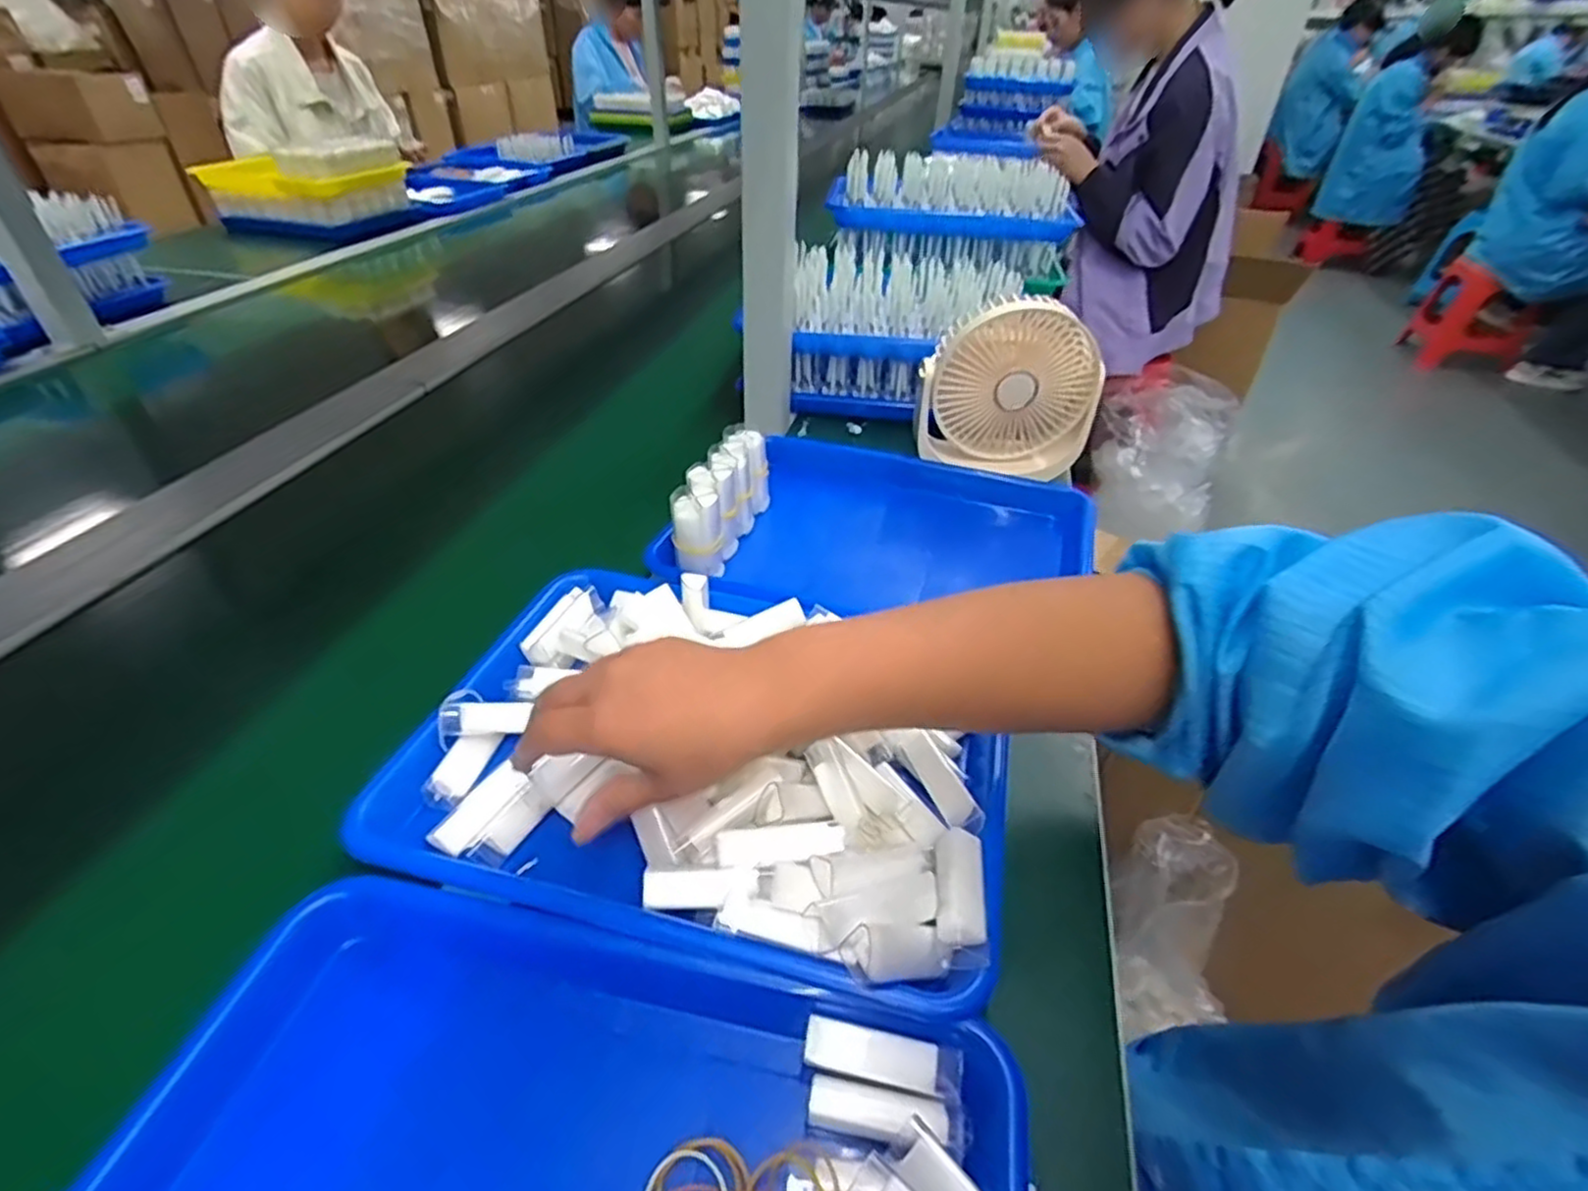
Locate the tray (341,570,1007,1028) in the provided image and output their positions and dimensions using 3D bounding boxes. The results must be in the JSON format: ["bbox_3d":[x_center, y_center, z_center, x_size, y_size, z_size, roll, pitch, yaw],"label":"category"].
[{"bbox_3d":[-0.048,0.081,0.420,0.324,0.044,0.238,11,40,10],"label":"tray"}]

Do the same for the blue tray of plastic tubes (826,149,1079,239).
[{"bbox_3d":[0.207,-0.524,0.966,0.315,0.089,0.170,9,39,8],"label":"blue tray of plastic tubes"}]

